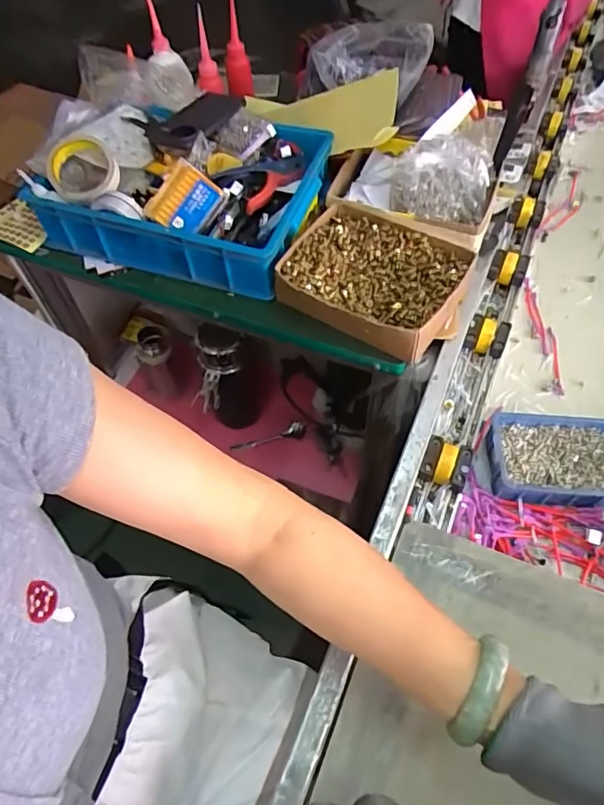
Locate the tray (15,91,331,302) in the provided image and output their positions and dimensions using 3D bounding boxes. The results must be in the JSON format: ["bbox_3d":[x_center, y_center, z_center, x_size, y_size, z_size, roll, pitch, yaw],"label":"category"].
[{"bbox_3d":[-0.160,-0.337,0.778,0.386,0.105,0.334,16,57,13],"label":"tray"}]

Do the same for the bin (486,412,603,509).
[{"bbox_3d":[0.296,0.071,0.608,0.151,0.046,0.107,5,55,6],"label":"bin"}]

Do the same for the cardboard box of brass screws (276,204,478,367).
[{"bbox_3d":[0.092,-0.159,0.673,0.221,0.055,0.187,26,60,19],"label":"cardboard box of brass screws"}]

